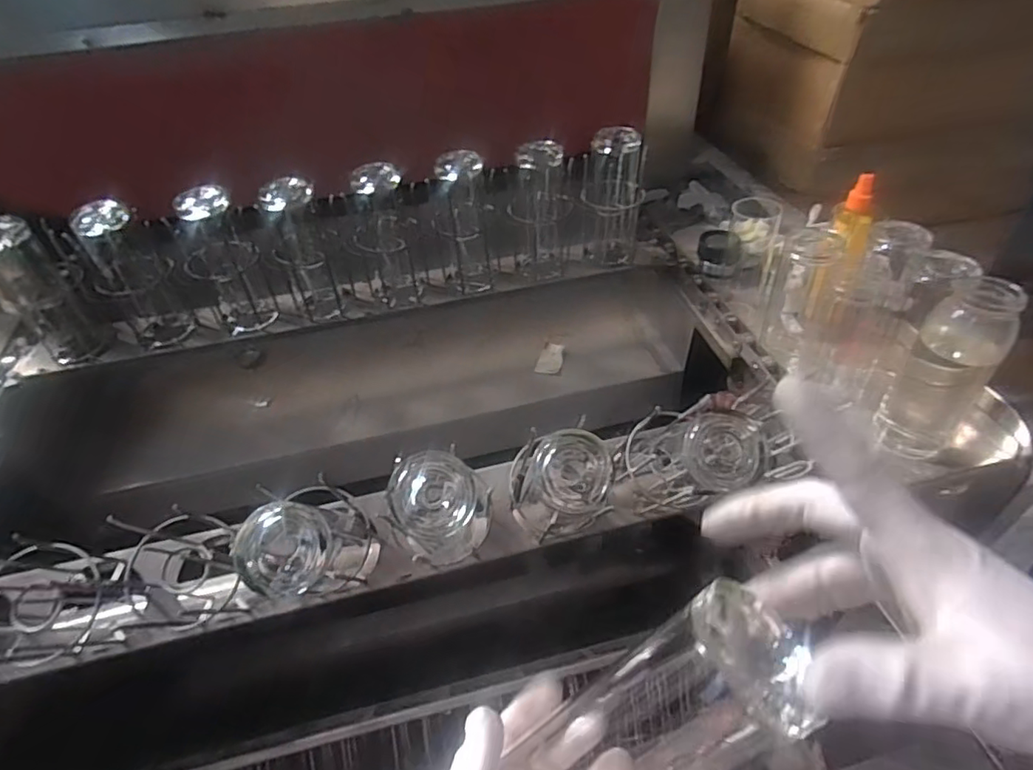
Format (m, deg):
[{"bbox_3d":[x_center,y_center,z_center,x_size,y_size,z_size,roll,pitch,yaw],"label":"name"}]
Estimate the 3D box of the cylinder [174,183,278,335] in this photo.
[{"bbox_3d":[-0.404,-0.168,0.795,0.074,0.203,0.066,-28,49,-23],"label":"cylinder"}]

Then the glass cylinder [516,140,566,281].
[{"bbox_3d":[0.037,-0.263,0.865,0.077,0.196,0.063,-5,44,-2],"label":"glass cylinder"}]

